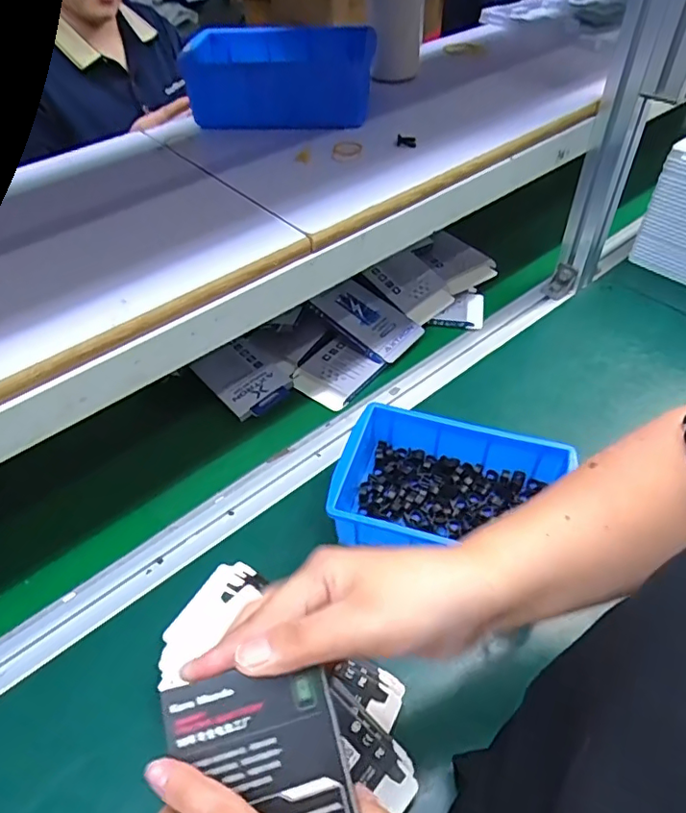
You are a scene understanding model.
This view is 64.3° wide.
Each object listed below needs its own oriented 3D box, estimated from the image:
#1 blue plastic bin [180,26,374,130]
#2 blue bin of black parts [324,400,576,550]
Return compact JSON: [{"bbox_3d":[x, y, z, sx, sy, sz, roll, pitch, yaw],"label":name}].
[{"bbox_3d":[-0.071,-0.360,0.598,0.194,0.068,0.116,4,48,6],"label":"blue plastic bin"},{"bbox_3d":[0.092,0.080,0.494,0.199,0.062,0.132,12,49,13],"label":"blue bin of black parts"}]

